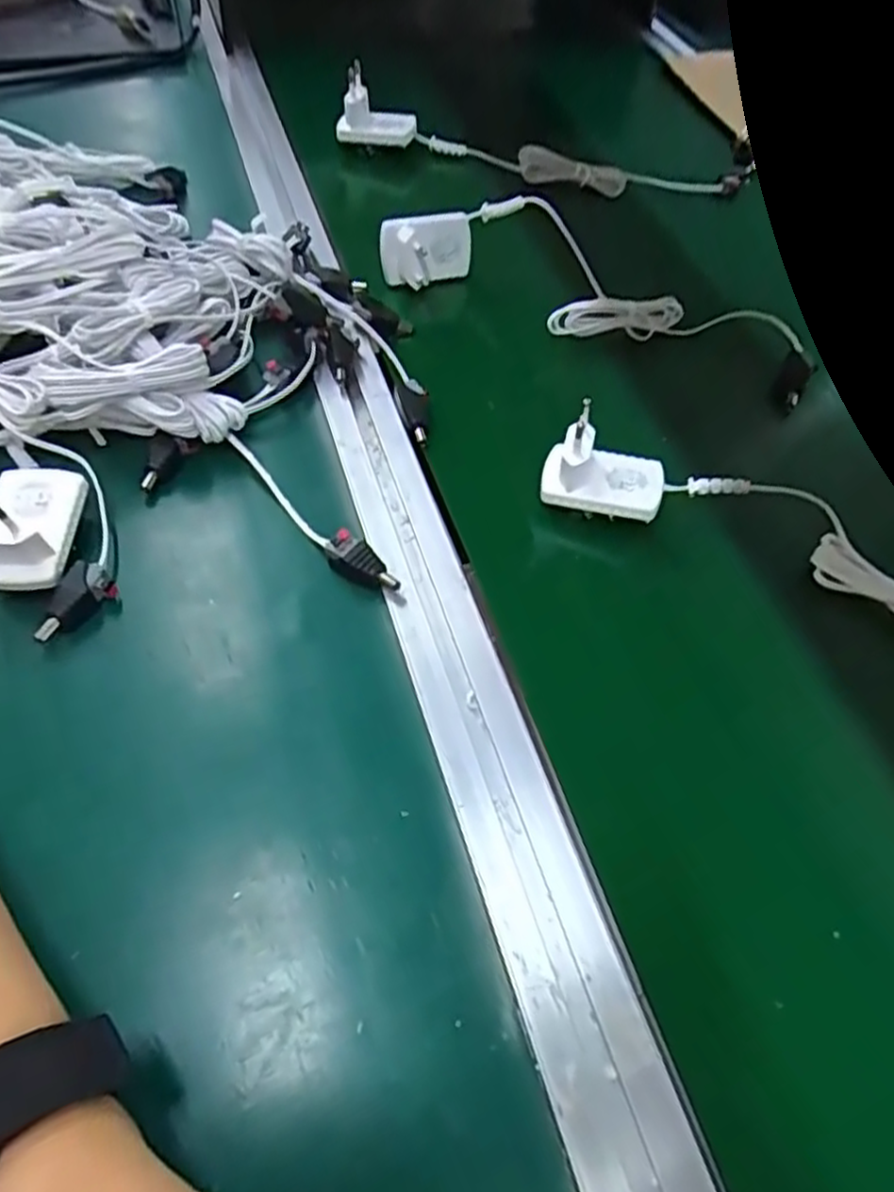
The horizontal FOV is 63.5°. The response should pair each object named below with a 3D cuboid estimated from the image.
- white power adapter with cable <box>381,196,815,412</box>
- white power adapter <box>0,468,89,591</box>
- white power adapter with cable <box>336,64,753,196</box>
[{"bbox_3d":[0.096,-0.191,0.458,0.280,0.057,0.068,20,52,8],"label":"white power adapter with cable"},{"bbox_3d":[-0.189,-0.034,0.323,0.040,0.042,0.059,2,57,-2],"label":"white power adapter"},{"bbox_3d":[0.082,-0.359,0.577,0.334,0.068,0.048,6,51,-3],"label":"white power adapter with cable"}]

